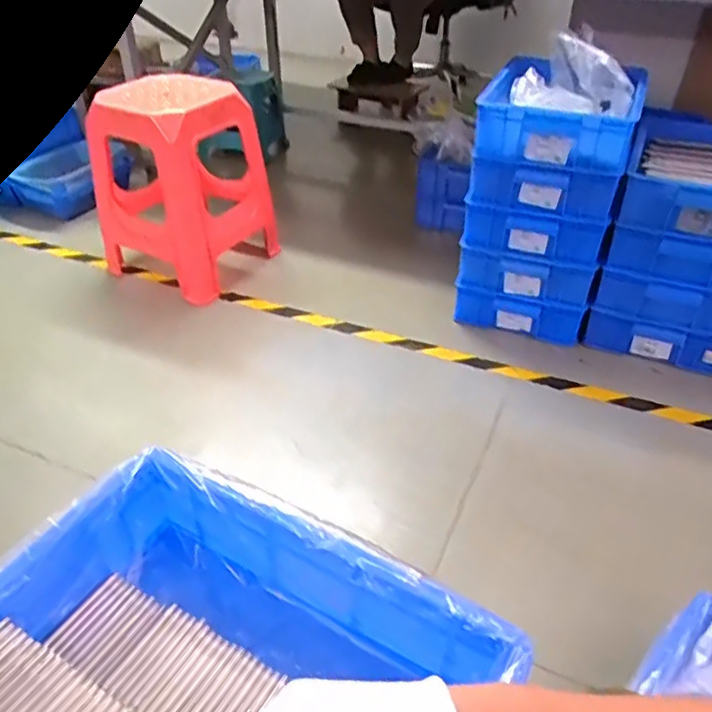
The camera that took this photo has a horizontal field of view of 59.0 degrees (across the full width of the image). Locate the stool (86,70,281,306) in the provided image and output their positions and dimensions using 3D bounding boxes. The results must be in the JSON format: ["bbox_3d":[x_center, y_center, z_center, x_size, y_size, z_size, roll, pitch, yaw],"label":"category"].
[{"bbox_3d":[-0.431,-0.431,1.592,0.299,0.476,0.353,28,45,31],"label":"stool"}]

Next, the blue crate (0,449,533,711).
[{"bbox_3d":[-0.106,0.276,0.489,0.418,0.118,0.309,21,42,24],"label":"blue crate"}]

